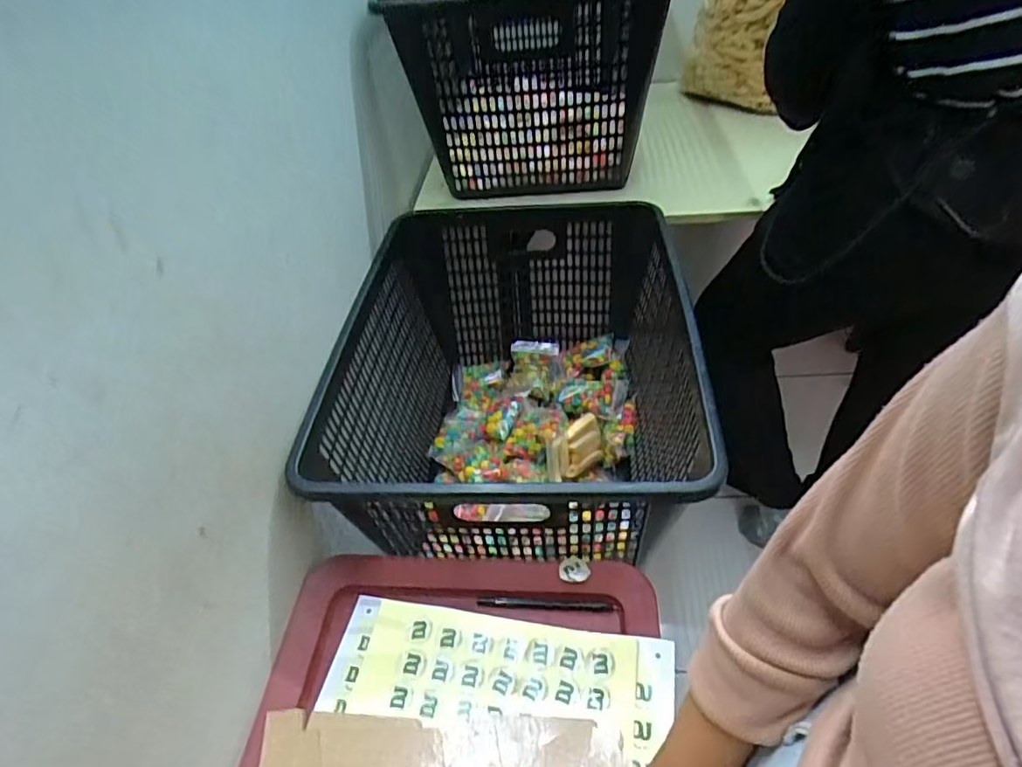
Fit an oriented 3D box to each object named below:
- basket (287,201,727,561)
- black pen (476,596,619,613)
[{"bbox_3d":[0.018,0.013,0.837,0.442,0.308,0.568,-2,44,6],"label":"basket"},{"bbox_3d":[0.037,0.230,0.600,0.143,0.006,0.011,-1,45,7],"label":"black pen"}]

